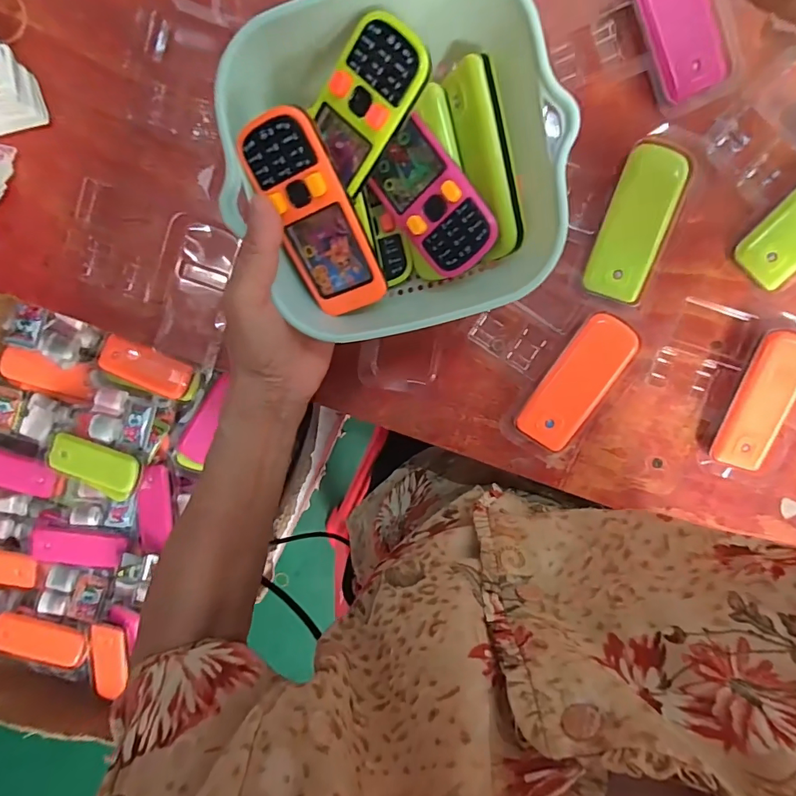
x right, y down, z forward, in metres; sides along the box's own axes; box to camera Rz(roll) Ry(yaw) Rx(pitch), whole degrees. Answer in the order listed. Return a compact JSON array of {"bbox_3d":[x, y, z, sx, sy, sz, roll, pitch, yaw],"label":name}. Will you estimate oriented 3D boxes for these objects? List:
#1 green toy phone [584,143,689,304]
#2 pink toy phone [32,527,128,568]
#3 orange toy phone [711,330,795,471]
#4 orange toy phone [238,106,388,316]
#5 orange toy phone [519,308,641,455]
[{"bbox_3d":[0.169,-0.122,0.328,0.044,0.013,0.102,16,98,-3],"label":"green toy phone"},{"bbox_3d":[-0.384,0.181,0.553,0.099,0.014,0.041,15,99,-17],"label":"pink toy phone"},{"bbox_3d":[0.273,0.003,0.348,0.044,0.021,0.103,16,98,-3],"label":"orange toy phone"},{"bbox_3d":[-0.045,-0.095,0.248,0.045,0.010,0.104,-15,123,24],"label":"orange toy phone"},{"bbox_3d":[0.135,-0.011,0.348,0.045,0.018,0.104,33,97,-5],"label":"orange toy phone"}]

